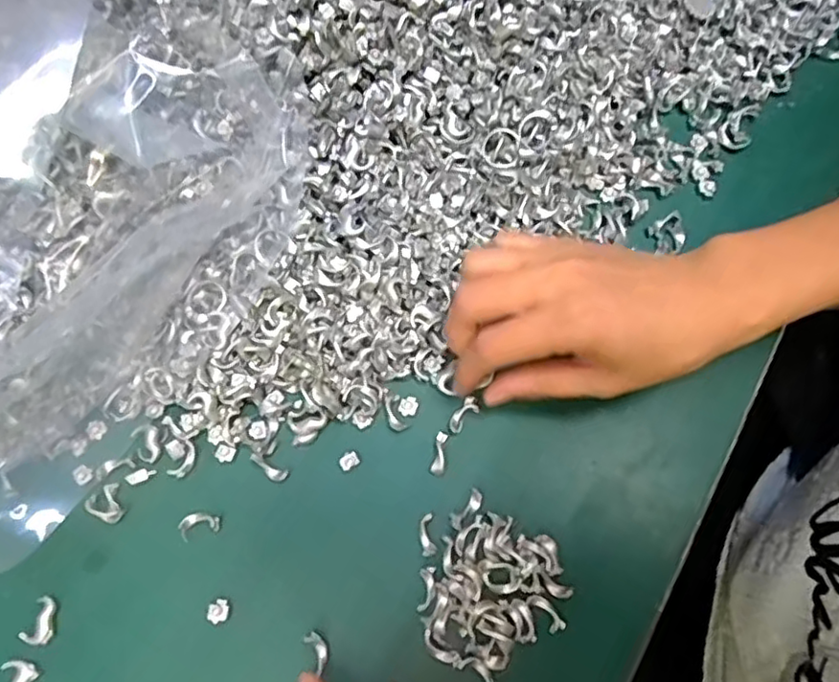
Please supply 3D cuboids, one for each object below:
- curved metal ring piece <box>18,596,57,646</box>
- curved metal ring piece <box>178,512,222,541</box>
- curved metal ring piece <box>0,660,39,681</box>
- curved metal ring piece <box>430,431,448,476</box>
[{"bbox_3d":[-0.173,0.128,0.291,0.013,0.004,0.019,20,72,6],"label":"curved metal ring piece"},{"bbox_3d":[-0.105,0.088,0.306,0.019,0.004,0.011,-17,73,-7],"label":"curved metal ring piece"},{"bbox_3d":[-0.178,0.153,0.284,0.014,0.007,0.020,-6,72,-3],"label":"curved metal ring piece"},{"bbox_3d":[0.010,0.056,0.316,0.007,0.004,0.021,12,72,3],"label":"curved metal ring piece"}]

